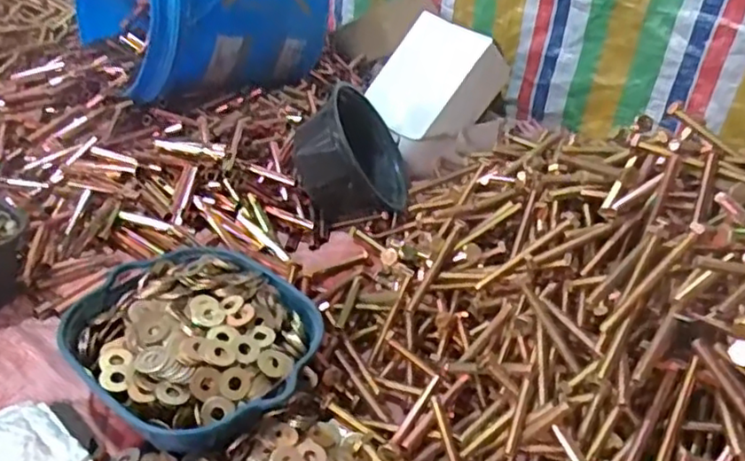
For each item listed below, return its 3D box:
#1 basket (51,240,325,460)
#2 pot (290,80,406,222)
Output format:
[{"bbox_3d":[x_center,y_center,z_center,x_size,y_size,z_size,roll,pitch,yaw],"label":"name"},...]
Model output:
[{"bbox_3d":[-0.148,0.090,0.569,0.199,0.058,0.185,32,43,30],"label":"basket"},{"bbox_3d":[-0.026,-0.089,0.812,0.078,0.161,0.140,-18,22,29],"label":"pot"}]

